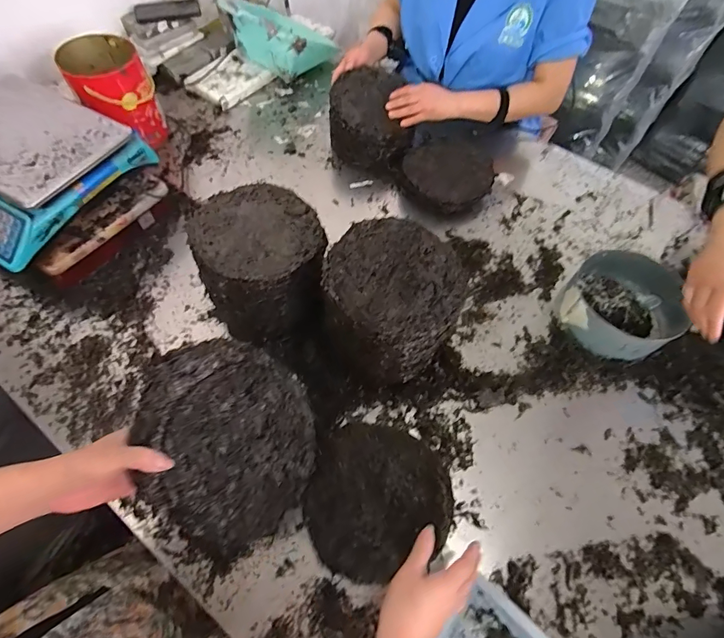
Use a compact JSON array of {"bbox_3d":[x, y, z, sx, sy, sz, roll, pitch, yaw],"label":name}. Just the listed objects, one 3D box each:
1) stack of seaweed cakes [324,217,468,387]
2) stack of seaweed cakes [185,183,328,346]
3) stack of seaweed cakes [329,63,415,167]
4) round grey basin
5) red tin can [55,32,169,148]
[{"bbox_3d":[0.044,-0.013,0.643,0.194,0.208,0.190,-23,65,-15],"label":"stack of seaweed cakes"},{"bbox_3d":[-0.164,-0.089,0.690,0.188,0.197,0.202,-17,63,-12],"label":"stack of seaweed cakes"},{"bbox_3d":[0.025,-0.465,0.942,0.183,0.127,0.199,8,61,3],"label":"stack of seaweed cakes"},{"bbox_3d":[0.477,-0.023,0.735,0.189,0.076,0.194,1,61,-1],"label":"round grey basin"},{"bbox_3d":[-0.558,-0.509,0.921,0.146,0.182,0.171,-30,66,-16],"label":"red tin can"}]

